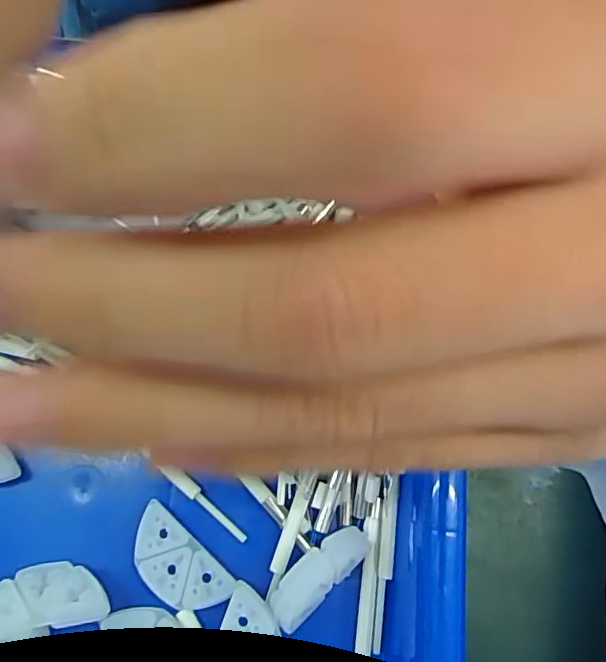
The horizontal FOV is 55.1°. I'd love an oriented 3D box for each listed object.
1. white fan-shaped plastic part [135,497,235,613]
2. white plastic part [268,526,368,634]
[{"bbox_3d":[-0.042,0.075,0.189,0.038,0.007,0.020,42,78,13],"label":"white fan-shaped plastic part"},{"bbox_3d":[0.005,0.076,0.181,0.036,0.014,0.013,-44,76,-12],"label":"white plastic part"}]

